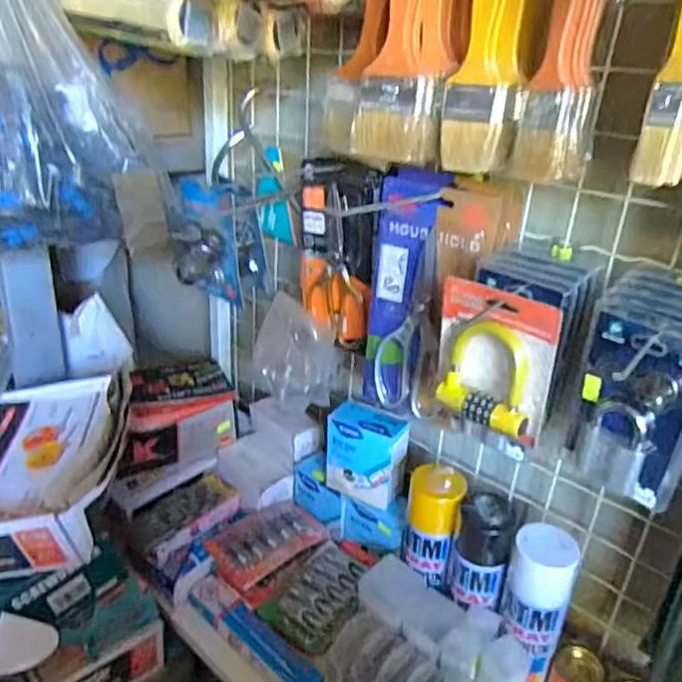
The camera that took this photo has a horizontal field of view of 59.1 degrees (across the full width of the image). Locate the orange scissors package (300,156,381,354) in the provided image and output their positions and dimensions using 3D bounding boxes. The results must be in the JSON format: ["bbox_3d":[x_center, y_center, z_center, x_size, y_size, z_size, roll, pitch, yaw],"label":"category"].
[{"bbox_3d":[-0.004,-0.102,0.720,0.105,0.212,0.024,22,30,34],"label":"orange scissors package"}]

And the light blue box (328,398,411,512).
[{"bbox_3d":[0.036,0.144,0.782,0.099,0.115,0.051,20,29,31],"label":"light blue box"}]

